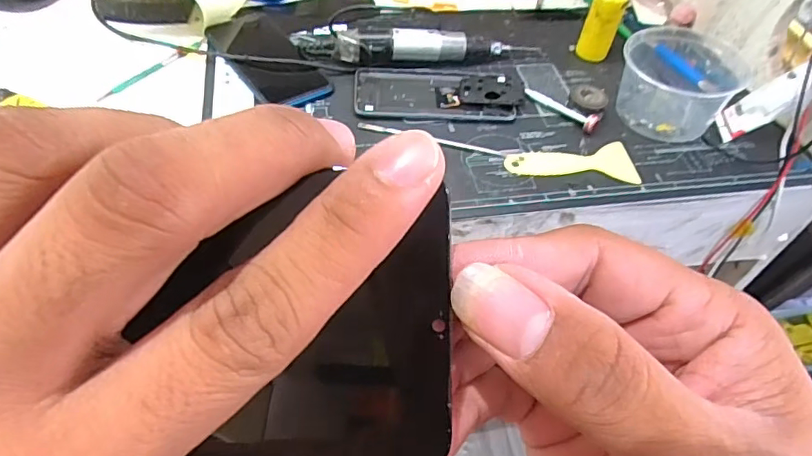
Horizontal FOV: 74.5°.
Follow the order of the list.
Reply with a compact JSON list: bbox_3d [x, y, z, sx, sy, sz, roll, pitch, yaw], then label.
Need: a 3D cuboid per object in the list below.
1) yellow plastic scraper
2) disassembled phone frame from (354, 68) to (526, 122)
[{"bbox_3d":[0.154,-0.061,0.502,0.122,0.004,0.048,-3,51,-8],"label":"yellow plastic scraper"},{"bbox_3d":[0.035,-0.140,0.550,0.173,0.007,0.074,2,51,-4],"label":"disassembled phone frame"}]

